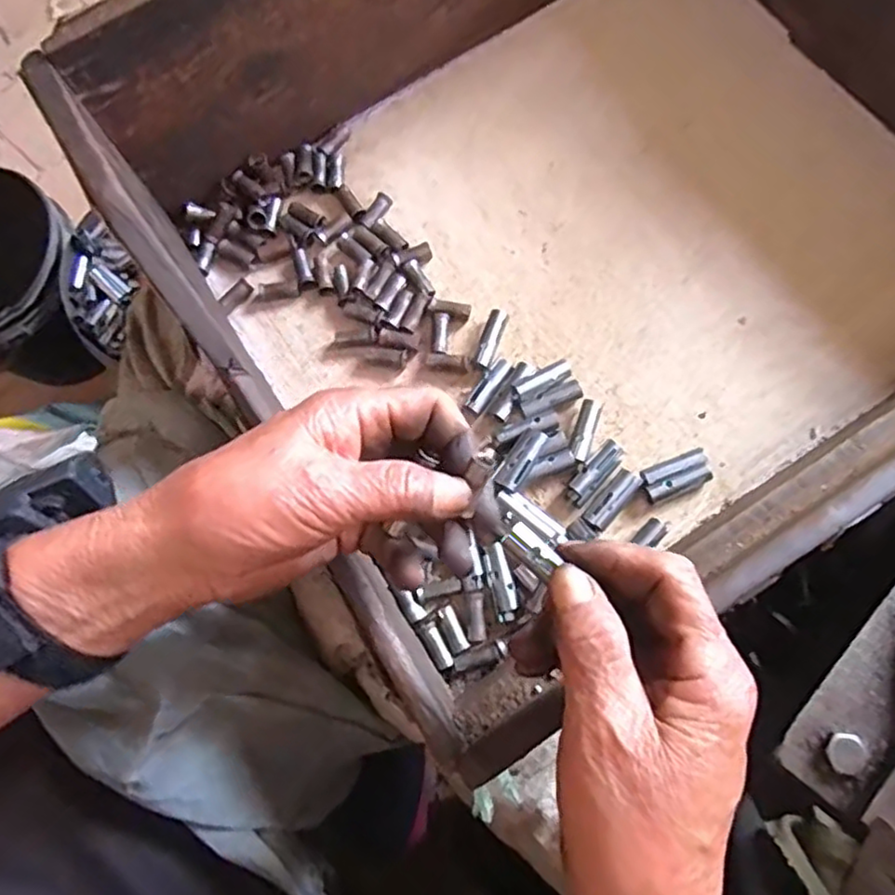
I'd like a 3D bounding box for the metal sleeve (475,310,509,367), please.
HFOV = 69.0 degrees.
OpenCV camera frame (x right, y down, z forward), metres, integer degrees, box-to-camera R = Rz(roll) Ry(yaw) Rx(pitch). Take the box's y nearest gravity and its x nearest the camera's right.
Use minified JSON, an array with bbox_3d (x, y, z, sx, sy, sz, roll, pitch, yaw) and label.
[{"bbox_3d":[0.027,-0.066,0.393,0.011,0.008,0.036,21,77,7],"label":"metal sleeve"}]

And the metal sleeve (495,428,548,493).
[{"bbox_3d":[0.041,0.007,0.362,0.014,0.013,0.039,31,78,9],"label":"metal sleeve"}]

